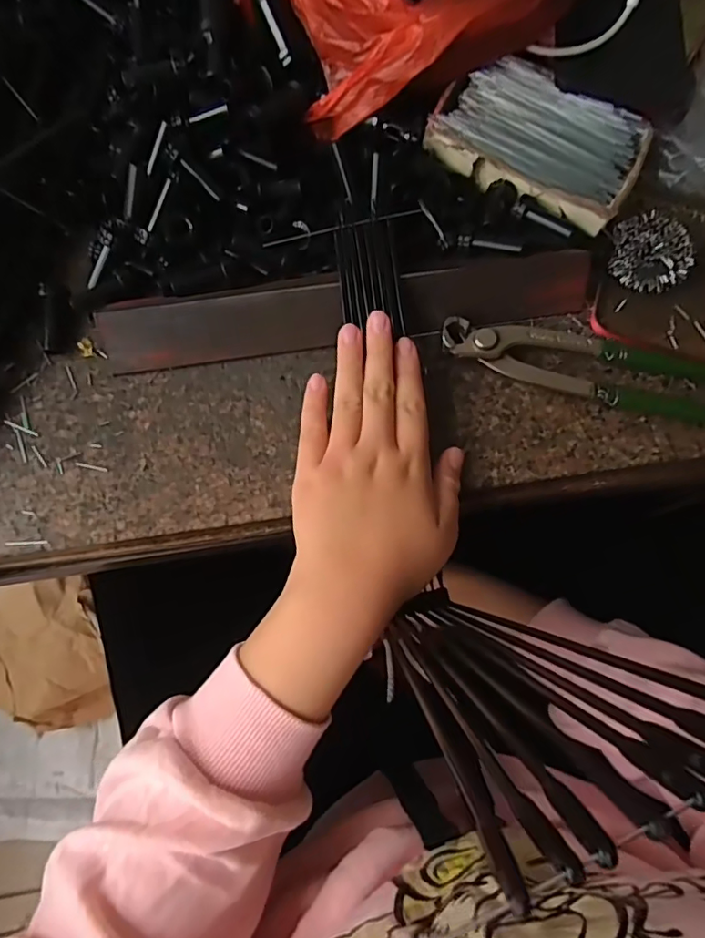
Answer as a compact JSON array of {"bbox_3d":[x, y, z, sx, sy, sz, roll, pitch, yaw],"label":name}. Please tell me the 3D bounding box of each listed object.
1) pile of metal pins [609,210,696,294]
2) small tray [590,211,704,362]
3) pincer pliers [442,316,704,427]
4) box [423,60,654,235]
[{"bbox_3d":[0.186,-0.134,0.338,0.050,0.017,0.048,0,73,-1],"label":"pile of metal pins"},{"bbox_3d":[0.213,-0.124,0.345,0.104,0.008,0.113,15,73,3],"label":"small tray"},{"bbox_3d":[0.153,-0.062,0.319,0.202,0.020,0.044,13,73,3],"label":"pincer pliers"},{"bbox_3d":[0.117,-0.204,0.338,0.120,0.024,0.084,28,74,7],"label":"box"}]

